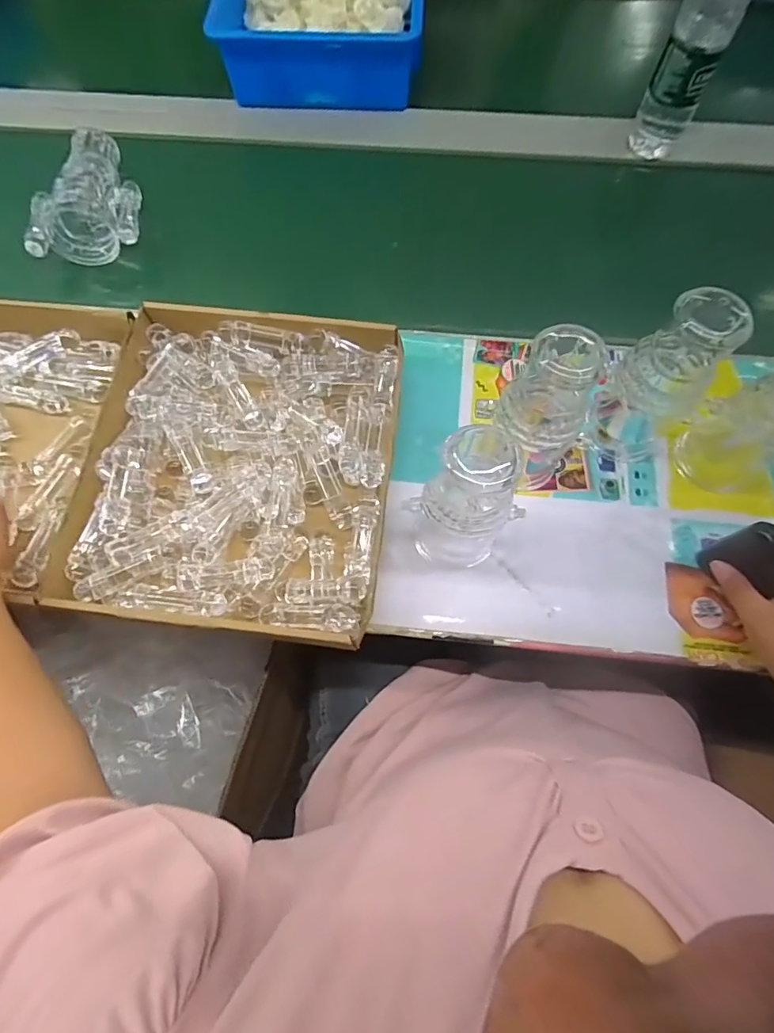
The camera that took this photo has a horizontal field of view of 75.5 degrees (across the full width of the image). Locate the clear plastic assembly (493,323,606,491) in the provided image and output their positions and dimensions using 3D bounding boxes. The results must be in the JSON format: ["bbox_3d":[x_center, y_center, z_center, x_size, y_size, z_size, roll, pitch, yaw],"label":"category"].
[{"bbox_3d":[0.132,-0.083,0.430,0.061,0.172,0.061,0,71,0],"label":"clear plastic assembly"}]

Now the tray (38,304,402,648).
[{"bbox_3d":[-0.140,-0.050,0.481,0.282,0.049,0.310,7,71,3],"label":"tray"}]

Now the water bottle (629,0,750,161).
[{"bbox_3d":[0.342,-0.517,0.566,0.062,0.240,0.055,25,73,8],"label":"water bottle"}]

